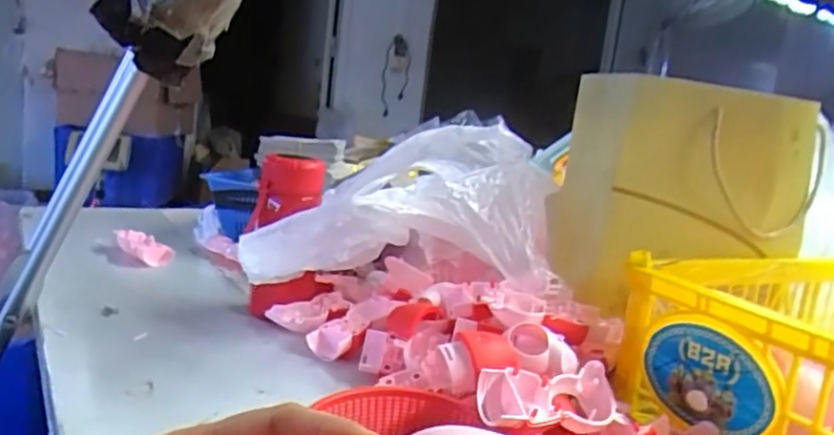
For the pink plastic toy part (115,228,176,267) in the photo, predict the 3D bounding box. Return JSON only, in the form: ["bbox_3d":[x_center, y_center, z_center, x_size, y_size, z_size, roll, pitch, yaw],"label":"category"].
[{"bbox_3d":[-0.375,0.038,0.871,0.045,0.029,0.099,-3,14,-44],"label":"pink plastic toy part"}]

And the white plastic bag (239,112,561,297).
[{"bbox_3d":[-0.004,-0.018,0.642,0.290,0.141,0.191,8,10,5],"label":"white plastic bag"}]

